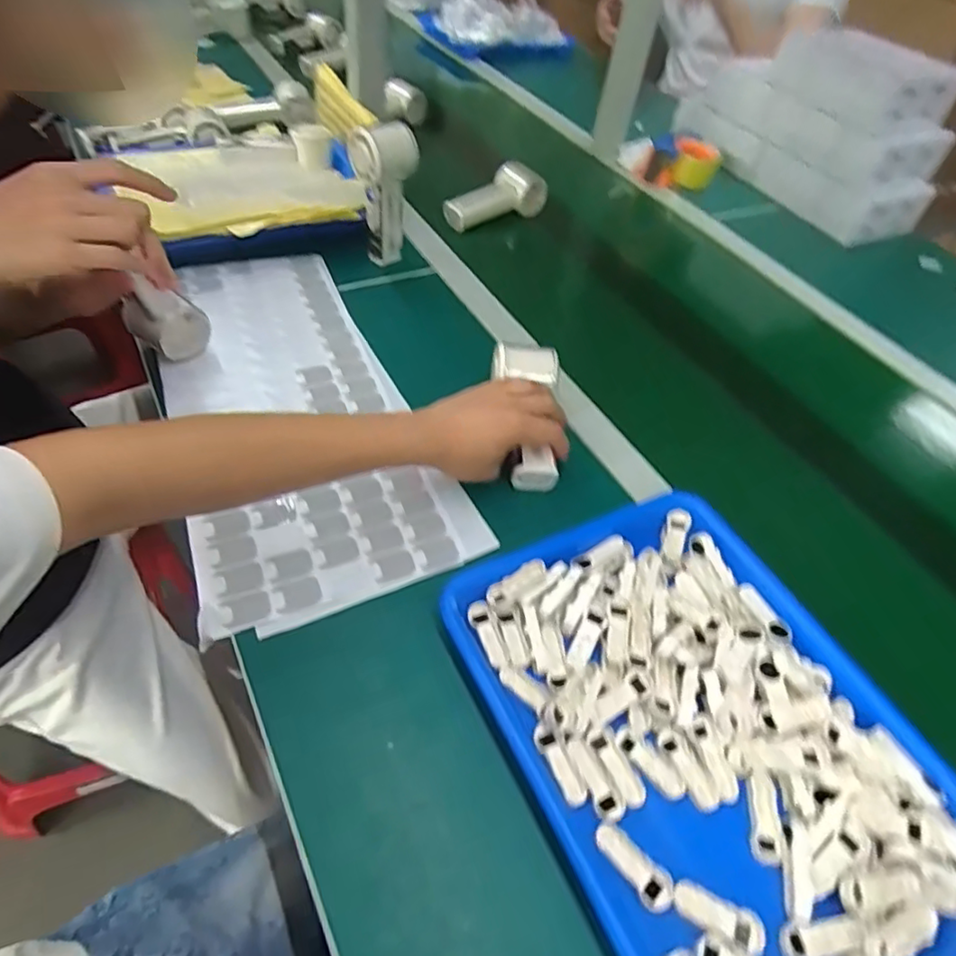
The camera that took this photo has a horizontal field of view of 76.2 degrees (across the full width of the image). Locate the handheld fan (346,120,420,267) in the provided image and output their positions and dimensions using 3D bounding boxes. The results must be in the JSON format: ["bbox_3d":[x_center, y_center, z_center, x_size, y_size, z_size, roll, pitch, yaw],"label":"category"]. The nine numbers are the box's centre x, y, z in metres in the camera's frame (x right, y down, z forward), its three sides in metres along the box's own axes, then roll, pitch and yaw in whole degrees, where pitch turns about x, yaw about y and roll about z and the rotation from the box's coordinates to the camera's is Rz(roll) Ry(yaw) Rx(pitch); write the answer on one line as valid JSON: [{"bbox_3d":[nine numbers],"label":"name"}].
[{"bbox_3d":[-0.108,-0.321,0.705,0.075,0.152,0.047,1,49,-9],"label":"handheld fan"}]

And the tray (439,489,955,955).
[{"bbox_3d":[0.155,0.165,0.407,0.249,0.027,0.333,-19,55,-21],"label":"tray"}]

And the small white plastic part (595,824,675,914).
[{"bbox_3d":[0.093,0.227,0.359,0.022,0.004,0.051,-29,59,-29],"label":"small white plastic part"}]

